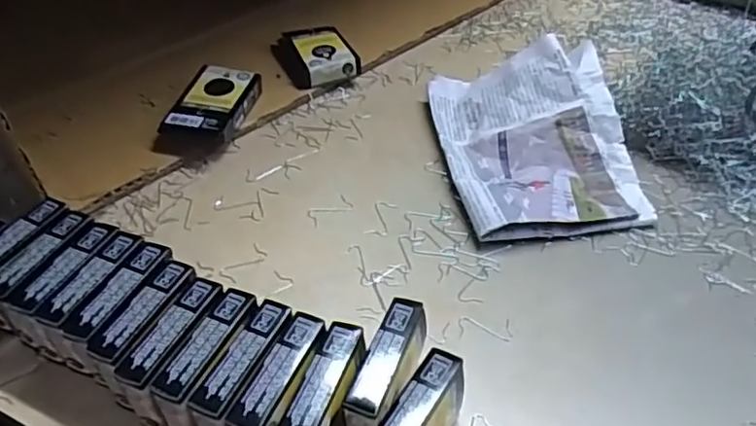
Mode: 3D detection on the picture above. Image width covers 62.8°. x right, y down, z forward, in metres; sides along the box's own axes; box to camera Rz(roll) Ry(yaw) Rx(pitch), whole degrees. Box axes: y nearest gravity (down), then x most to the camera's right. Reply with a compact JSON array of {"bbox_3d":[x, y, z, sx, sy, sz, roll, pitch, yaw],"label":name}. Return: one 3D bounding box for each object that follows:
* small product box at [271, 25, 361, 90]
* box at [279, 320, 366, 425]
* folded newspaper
[{"bbox_3d":[-0.061,-0.152,0.603,0.065,0.028,0.078,-16,48,-15],"label":"small product box"},{"bbox_3d":[-0.027,0.106,0.335,0.024,0.056,0.078,15,48,14],"label":"box"},{"bbox_3d":[0.128,-0.066,0.504,0.144,0.058,0.183,-6,46,-6],"label":"folded newspaper"}]

